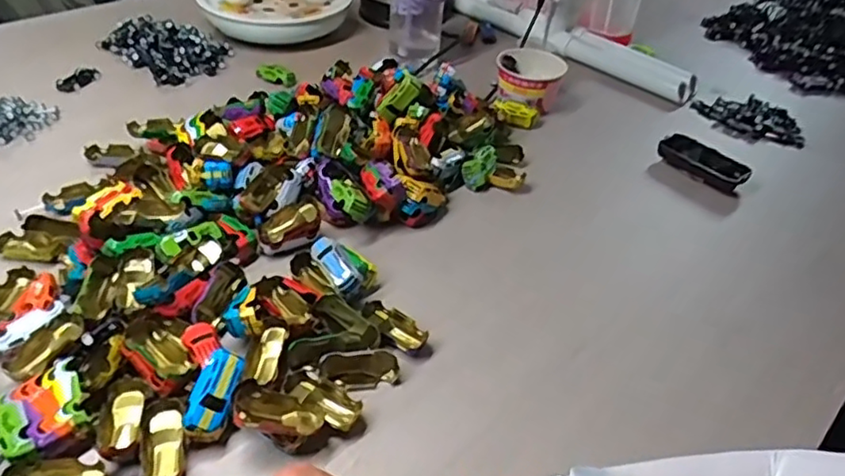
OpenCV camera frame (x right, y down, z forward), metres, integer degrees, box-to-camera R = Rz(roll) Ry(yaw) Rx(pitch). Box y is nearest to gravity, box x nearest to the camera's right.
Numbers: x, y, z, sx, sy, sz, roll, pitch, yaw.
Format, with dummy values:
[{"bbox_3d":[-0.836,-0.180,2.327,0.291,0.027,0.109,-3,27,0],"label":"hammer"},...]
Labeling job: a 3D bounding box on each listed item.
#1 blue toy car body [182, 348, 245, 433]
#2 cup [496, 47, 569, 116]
[{"bbox_3d":[-0.158,0.116,0.468,0.028,0.011,0.062,13,61,8],"label":"blue toy car body"},{"bbox_3d":[0.148,-0.222,0.869,0.095,0.064,0.084,15,42,10],"label":"cup"}]

